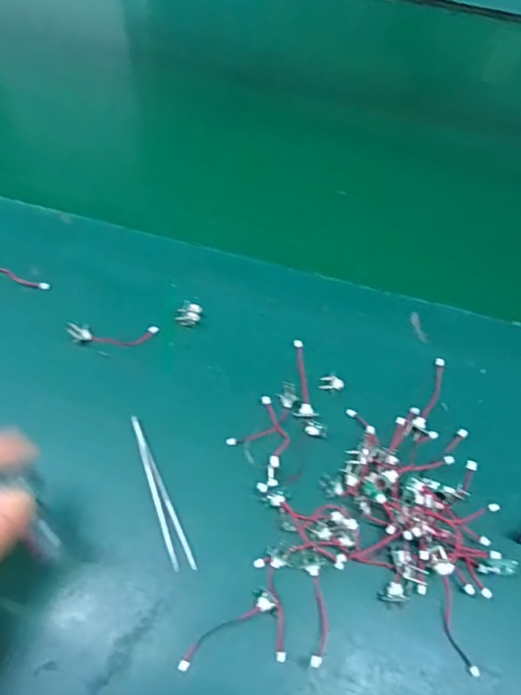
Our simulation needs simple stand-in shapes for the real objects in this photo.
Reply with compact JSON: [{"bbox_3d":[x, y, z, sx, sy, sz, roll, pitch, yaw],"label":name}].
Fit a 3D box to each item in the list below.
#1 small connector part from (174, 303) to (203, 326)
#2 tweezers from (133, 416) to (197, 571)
[{"bbox_3d":[-0.053,-0.023,0.403,0.018,0.012,0.015,16,59,6],"label":"small connector part"},{"bbox_3d":[-0.065,0.090,0.339,0.012,0.007,0.100,-21,62,-16],"label":"tweezers"}]

